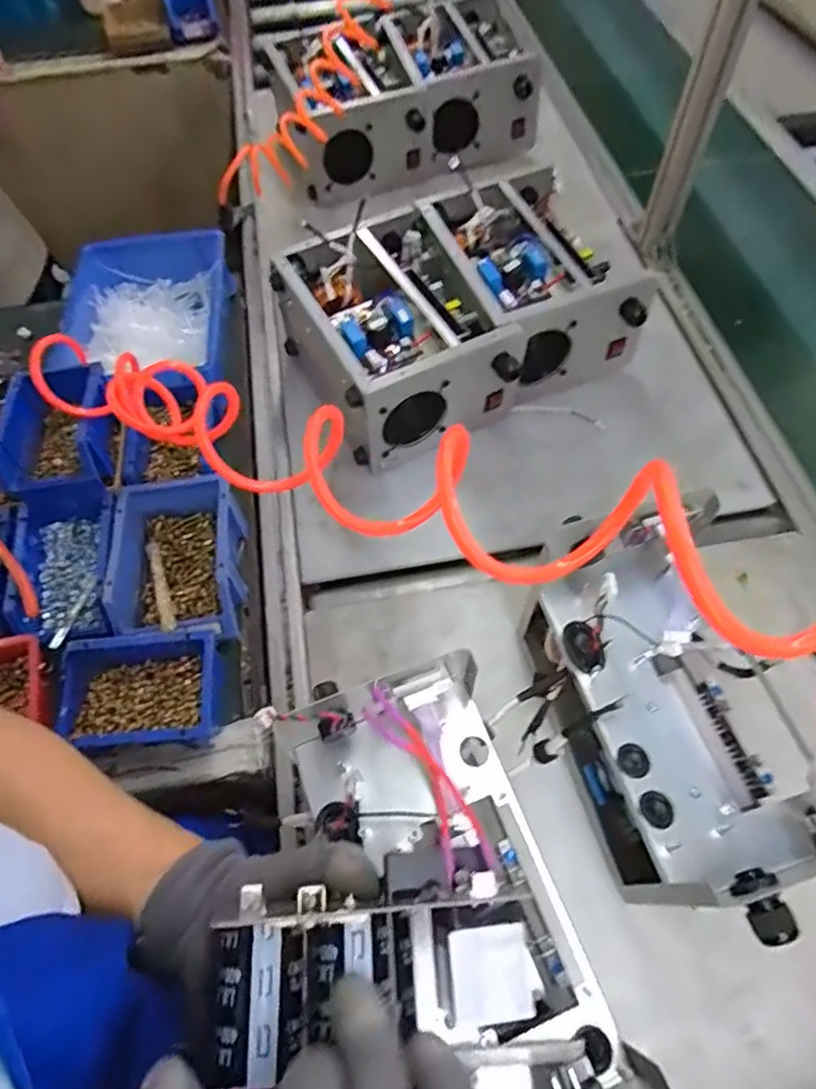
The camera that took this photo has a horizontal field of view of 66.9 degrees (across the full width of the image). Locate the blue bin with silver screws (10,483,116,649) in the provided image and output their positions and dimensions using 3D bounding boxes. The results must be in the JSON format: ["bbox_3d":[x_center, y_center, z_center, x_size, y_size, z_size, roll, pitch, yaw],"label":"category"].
[{"bbox_3d":[-0.362,0.027,0.658,0.117,0.054,0.189,-19,64,-12],"label":"blue bin with silver screws"}]

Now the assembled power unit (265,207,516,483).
[{"bbox_3d":[-0.012,-0.267,0.795,0.229,0.135,0.287,-27,63,-13],"label":"assembled power unit"}]

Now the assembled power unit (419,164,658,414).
[{"bbox_3d":[0.161,-0.349,0.844,0.218,0.138,0.295,-20,62,-9],"label":"assembled power unit"}]

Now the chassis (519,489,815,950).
[{"bbox_3d":[0.232,0.144,0.541,0.227,0.204,0.298,-19,62,-9],"label":"chassis"}]

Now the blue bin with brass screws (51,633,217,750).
[{"bbox_3d":[-0.259,0.145,0.594,0.157,0.061,0.101,-5,60,-1],"label":"blue bin with brass screws"}]

